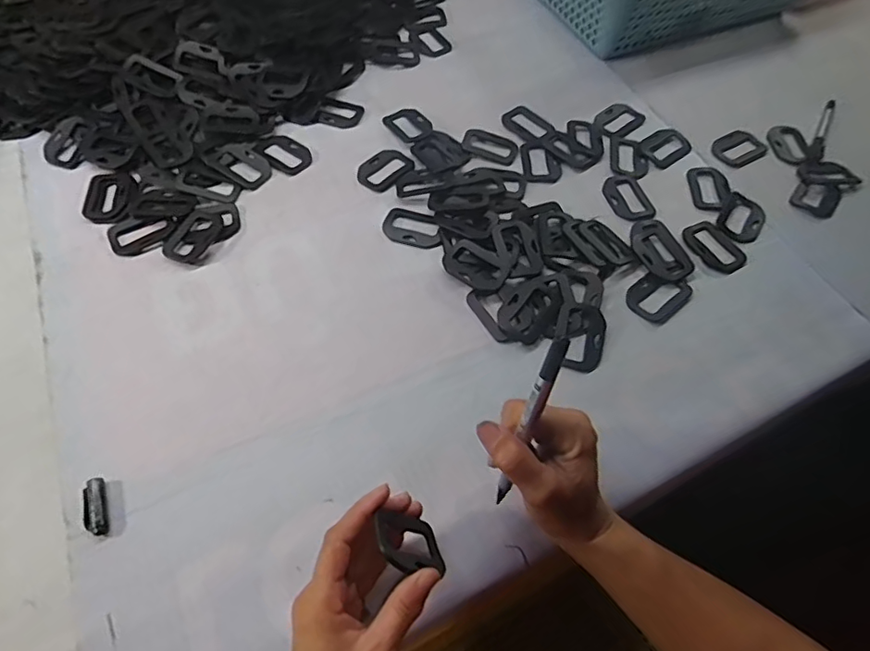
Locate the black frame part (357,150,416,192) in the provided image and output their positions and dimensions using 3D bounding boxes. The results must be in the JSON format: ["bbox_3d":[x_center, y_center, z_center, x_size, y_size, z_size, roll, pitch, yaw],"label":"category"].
[{"bbox_3d":[-0.055,-0.169,0.586,0.047,0.004,0.061,38,65,19],"label":"black frame part"}]

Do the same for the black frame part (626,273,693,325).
[{"bbox_3d":[0.208,-0.028,0.507,0.062,0.006,0.045,-35,67,-21],"label":"black frame part"}]

